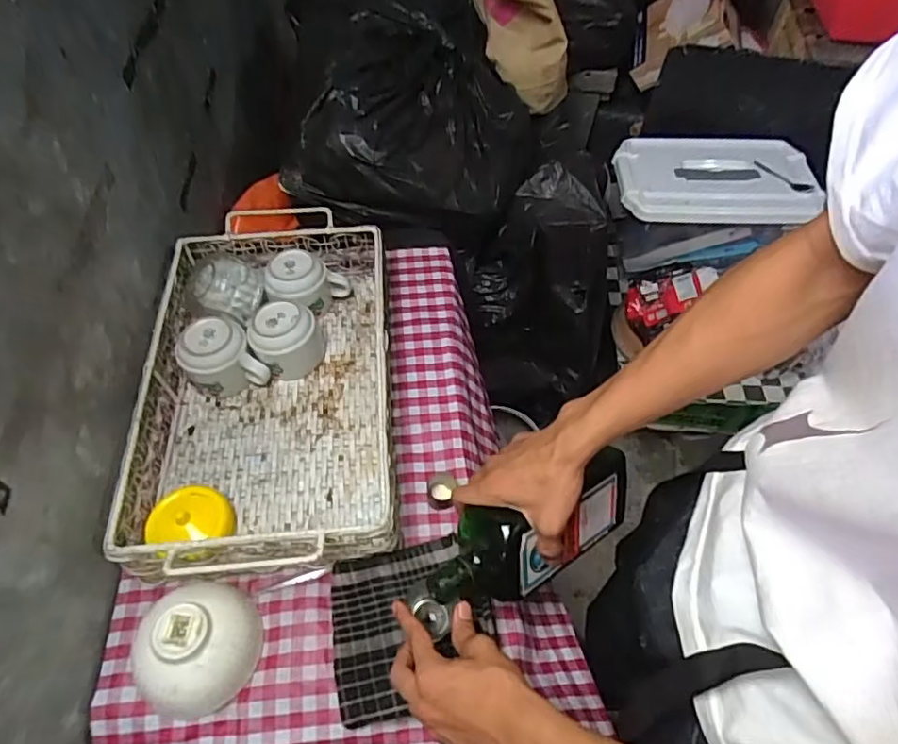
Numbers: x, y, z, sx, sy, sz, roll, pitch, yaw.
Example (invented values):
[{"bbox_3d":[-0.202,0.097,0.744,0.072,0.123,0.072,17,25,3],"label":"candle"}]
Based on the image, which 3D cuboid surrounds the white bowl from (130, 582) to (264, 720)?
[{"bbox_3d":[-0.223,0.236,0.520,0.096,0.062,0.109,21,56,15],"label":"white bowl"}]

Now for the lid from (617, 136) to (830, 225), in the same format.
[{"bbox_3d":[0.525,-0.393,1.196,0.369,0.051,0.231,1,53,0],"label":"lid"}]

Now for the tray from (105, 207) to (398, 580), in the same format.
[{"bbox_3d":[-0.195,0.008,0.660,0.250,0.089,0.401,-4,53,-4],"label":"tray"}]

